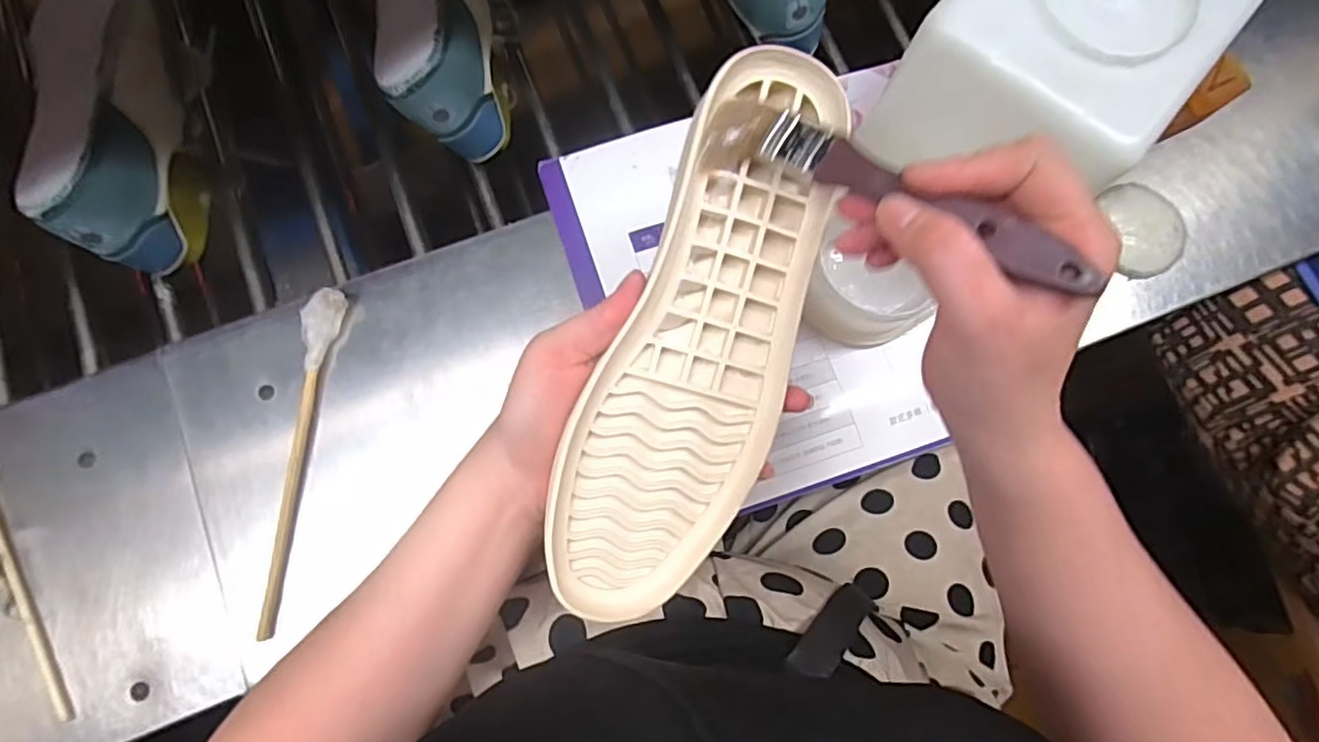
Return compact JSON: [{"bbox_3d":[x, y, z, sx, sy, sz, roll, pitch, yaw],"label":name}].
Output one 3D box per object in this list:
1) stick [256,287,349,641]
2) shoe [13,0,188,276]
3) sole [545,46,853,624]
[{"bbox_3d":[-0.239,0.055,0.417,0.021,0.025,0.224,6,79,0],"label":"stick"},{"bbox_3d":[-0.401,-0.192,0.475,0.086,0.101,0.238,-18,80,-4],"label":"shoe"},{"bbox_3d":[0.021,-0.011,0.307,0.087,0.038,0.274,19,95,5],"label":"sole"}]

